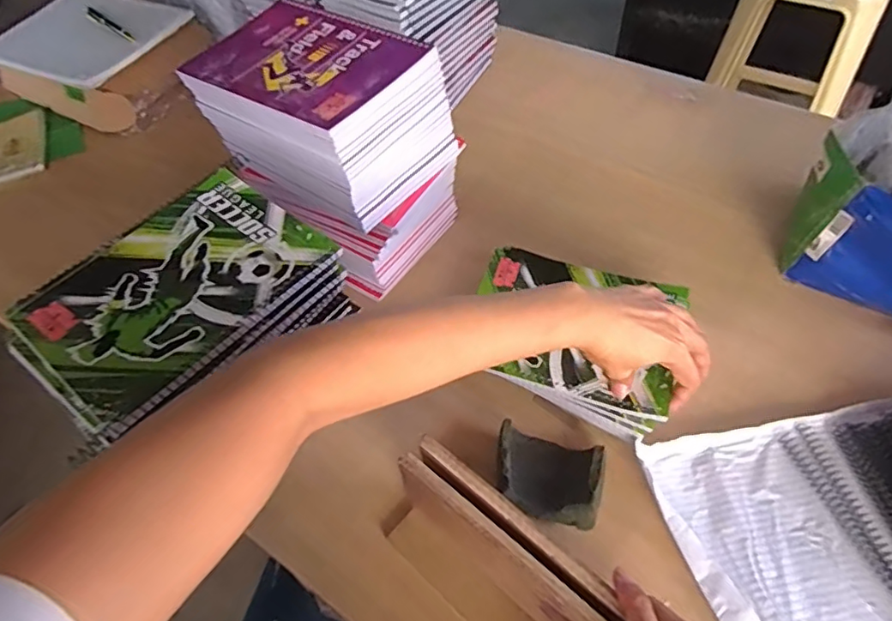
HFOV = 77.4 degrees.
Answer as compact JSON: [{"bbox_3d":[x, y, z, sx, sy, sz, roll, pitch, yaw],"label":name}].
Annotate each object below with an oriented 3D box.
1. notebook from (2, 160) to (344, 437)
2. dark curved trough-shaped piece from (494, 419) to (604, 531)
[{"bbox_3d":[-0.210,-0.021,0.432,0.154,0.011,0.212,32,61,26],"label":"notebook"},{"bbox_3d":[0.087,0.141,0.483,0.090,0.029,0.075,10,54,13],"label":"dark curved trough-shaped piece"}]

